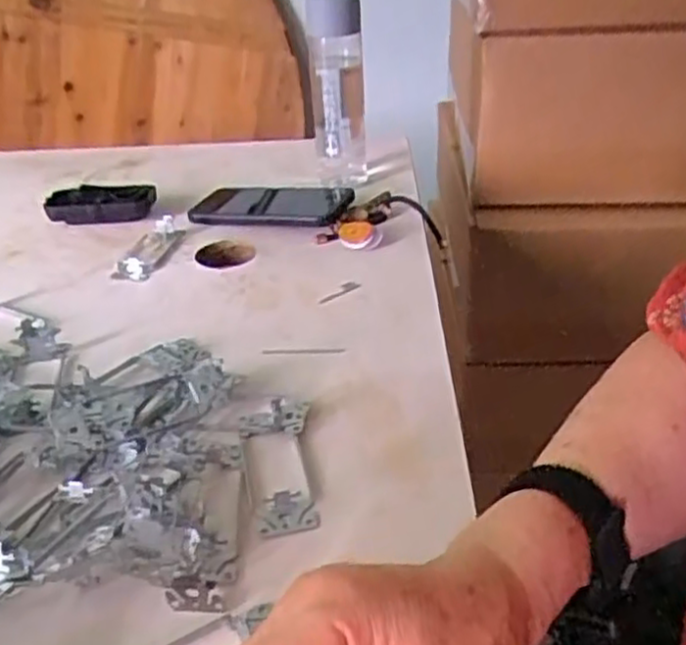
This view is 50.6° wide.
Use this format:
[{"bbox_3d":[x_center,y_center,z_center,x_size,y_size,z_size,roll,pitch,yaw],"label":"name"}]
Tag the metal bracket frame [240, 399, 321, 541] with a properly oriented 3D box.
[{"bbox_3d":[-0.041,0.078,0.436,0.044,0.018,0.105,-5,32,-4],"label":"metal bracket frame"}]

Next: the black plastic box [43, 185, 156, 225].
[{"bbox_3d":[-0.257,-0.126,0.764,0.117,0.030,0.034,-1,32,4],"label":"black plastic box"}]

